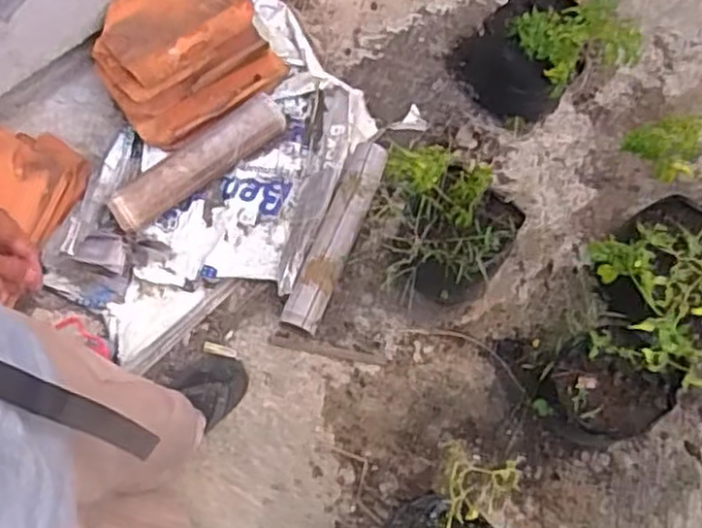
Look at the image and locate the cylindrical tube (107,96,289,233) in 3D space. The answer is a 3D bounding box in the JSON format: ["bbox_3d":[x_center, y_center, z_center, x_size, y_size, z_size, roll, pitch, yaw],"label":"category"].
[{"bbox_3d":[-0.289,-0.193,1.435,0.375,0.096,0.081,-38,75,-9],"label":"cylindrical tube"}]

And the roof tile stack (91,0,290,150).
[{"bbox_3d":[-0.332,-0.414,1.425,0.305,0.187,0.260,-38,74,-11],"label":"roof tile stack"}]

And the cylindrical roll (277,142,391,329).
[{"bbox_3d":[-0.029,-0.052,1.403,0.077,0.078,0.375,20,73,8],"label":"cylindrical roll"}]

